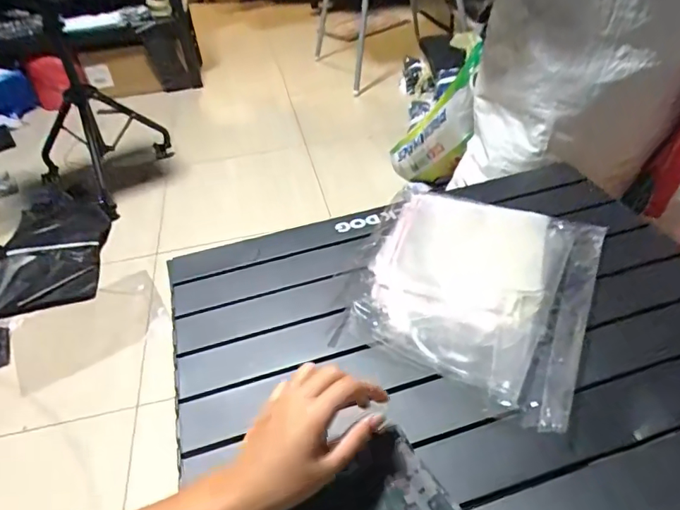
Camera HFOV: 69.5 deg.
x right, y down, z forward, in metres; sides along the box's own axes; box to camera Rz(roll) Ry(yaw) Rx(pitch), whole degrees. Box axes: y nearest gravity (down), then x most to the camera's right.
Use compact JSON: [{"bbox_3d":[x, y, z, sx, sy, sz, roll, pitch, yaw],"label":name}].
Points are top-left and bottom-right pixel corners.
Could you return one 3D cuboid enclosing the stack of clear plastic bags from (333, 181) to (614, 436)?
[{"bbox_3d":[0.146,0.024,0.551,0.247,0.031,0.287,15,44,24],"label":"stack of clear plastic bags"}]

